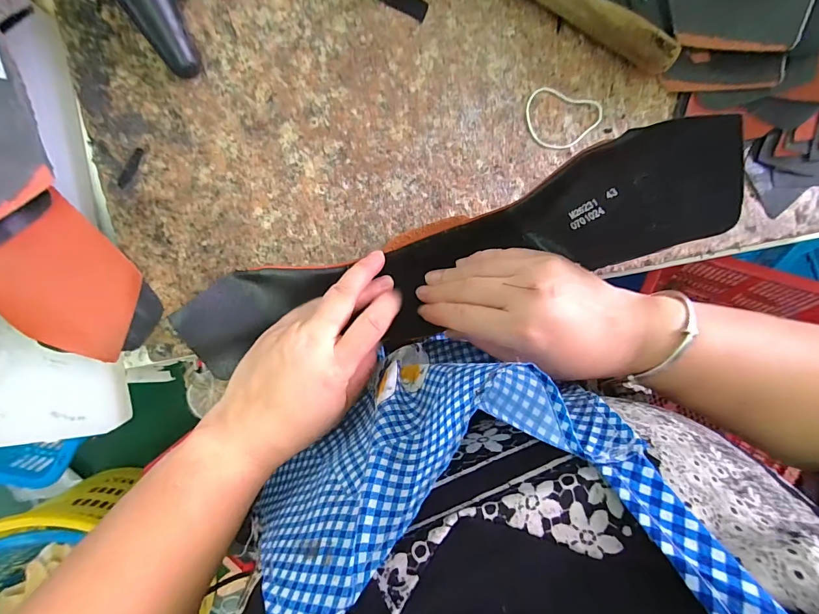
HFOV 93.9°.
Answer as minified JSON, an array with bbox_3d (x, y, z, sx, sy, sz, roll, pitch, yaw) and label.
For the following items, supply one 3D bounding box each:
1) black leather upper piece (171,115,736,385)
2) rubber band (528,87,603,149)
[{"bbox_3d":[0.013,-0.020,0.247,0.327,0.083,0.089,-15,99,7],"label":"black leather upper piece"},{"bbox_3d":[0.118,-0.143,0.294,0.061,0.004,0.041,11,95,-8],"label":"rubber band"}]

